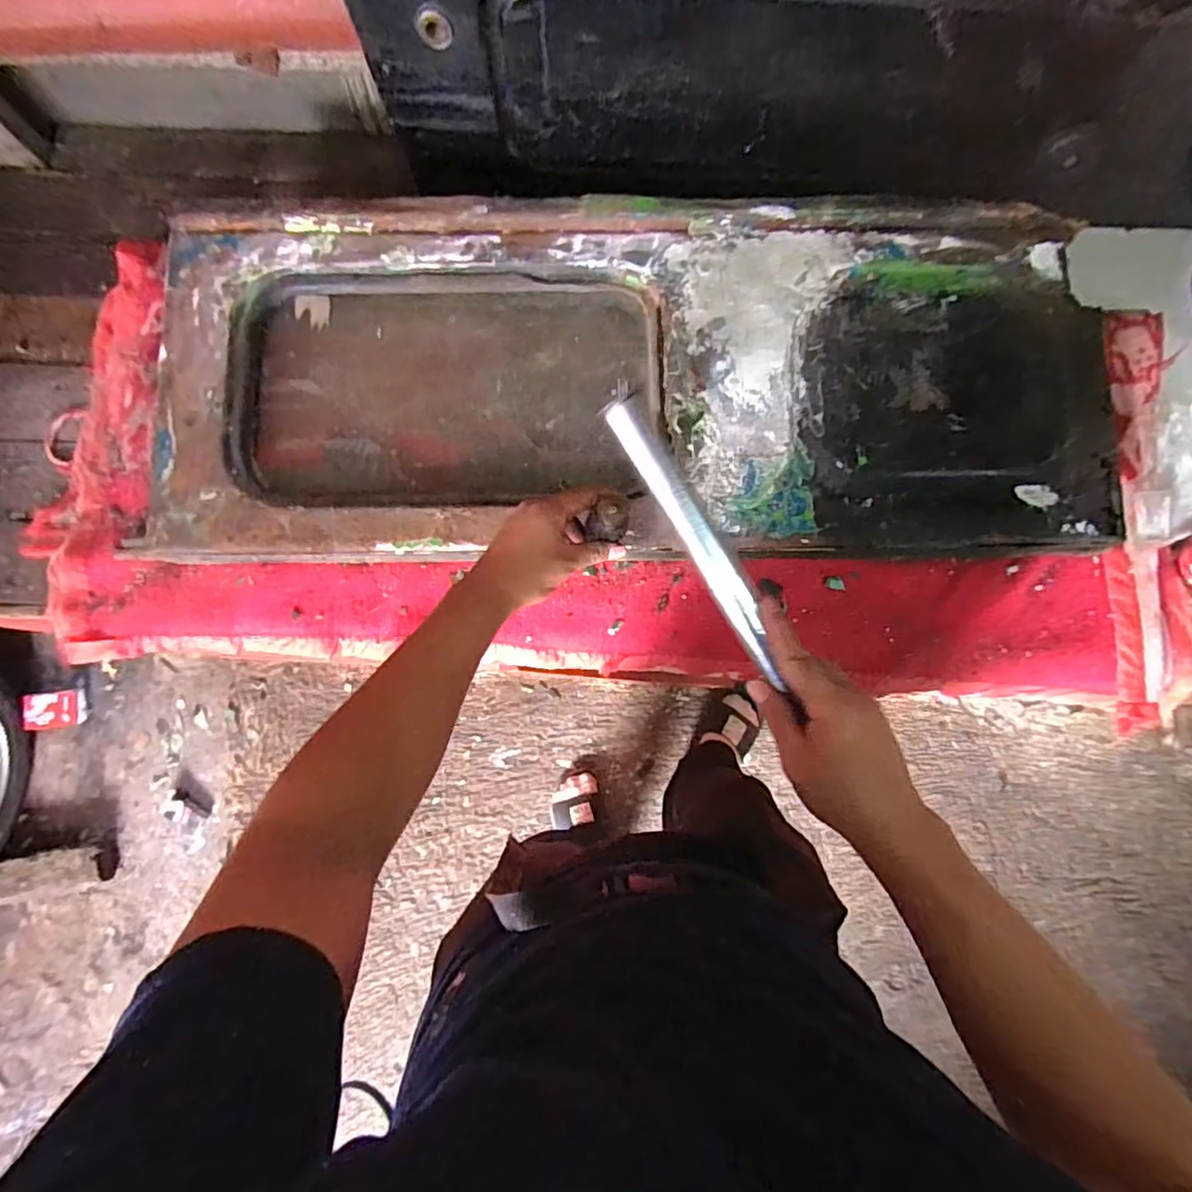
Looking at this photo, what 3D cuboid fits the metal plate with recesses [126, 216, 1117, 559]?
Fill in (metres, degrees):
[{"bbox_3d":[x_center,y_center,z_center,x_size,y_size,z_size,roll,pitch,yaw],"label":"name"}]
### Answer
[{"bbox_3d":[0.037,-0.225,0.673,1.000,0.078,0.374,0,79,-2],"label":"metal plate with recesses"}]

